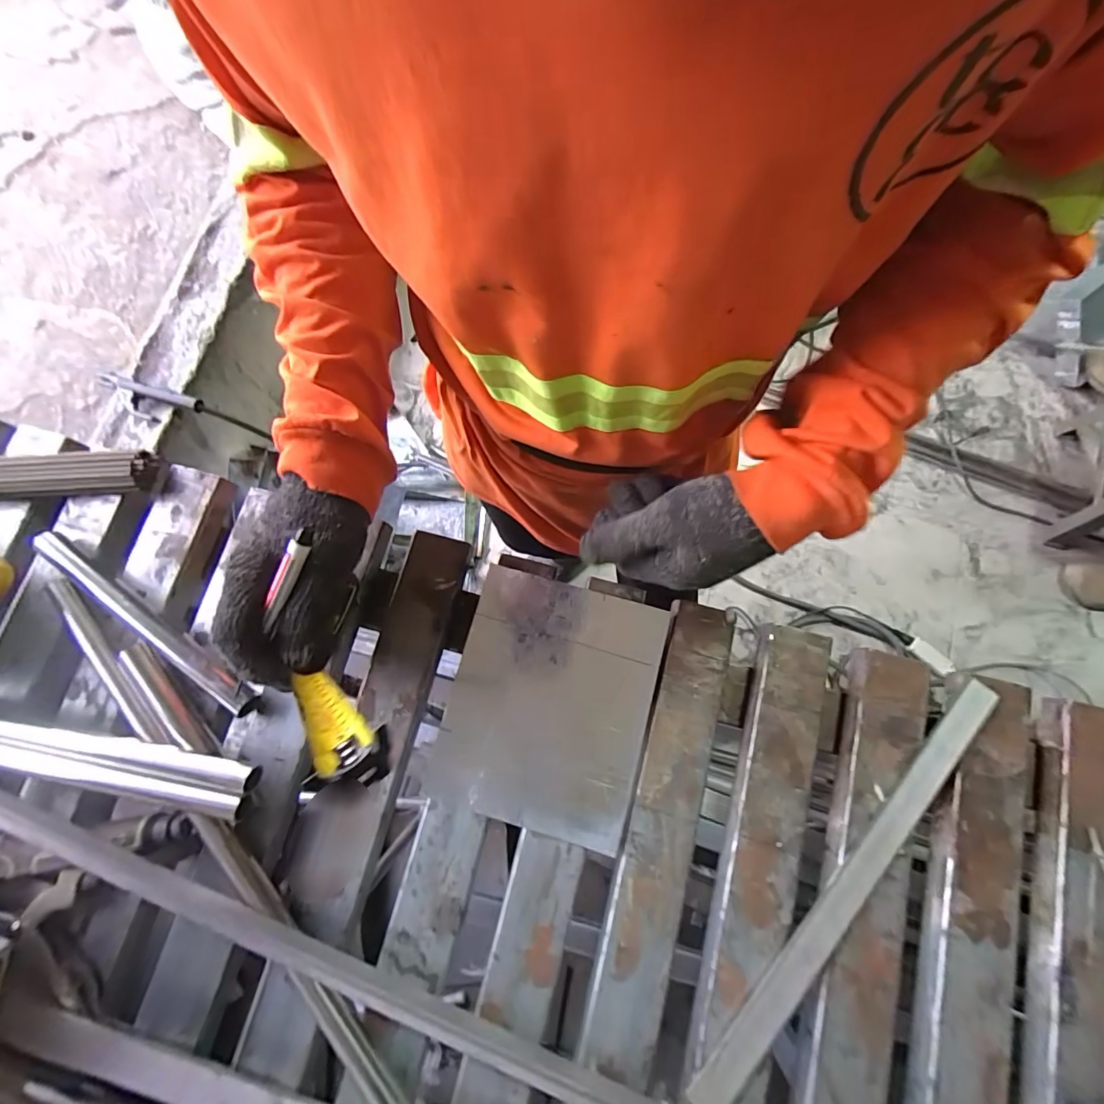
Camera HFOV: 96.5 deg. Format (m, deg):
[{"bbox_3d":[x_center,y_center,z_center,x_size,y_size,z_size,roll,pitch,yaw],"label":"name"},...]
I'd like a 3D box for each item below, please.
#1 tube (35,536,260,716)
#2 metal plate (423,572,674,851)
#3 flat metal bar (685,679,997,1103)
[{"bbox_3d":[-0.330,0.054,0.397,0.233,0.022,0.020,33,79,8],"label":"tube"},{"bbox_3d":[-0.002,0.116,0.385,0.148,0.008,0.182,15,78,2],"label":"metal plate"},{"bbox_3d":[0.216,0.236,0.350,0.025,0.009,0.351,41,80,10],"label":"flat metal bar"}]

